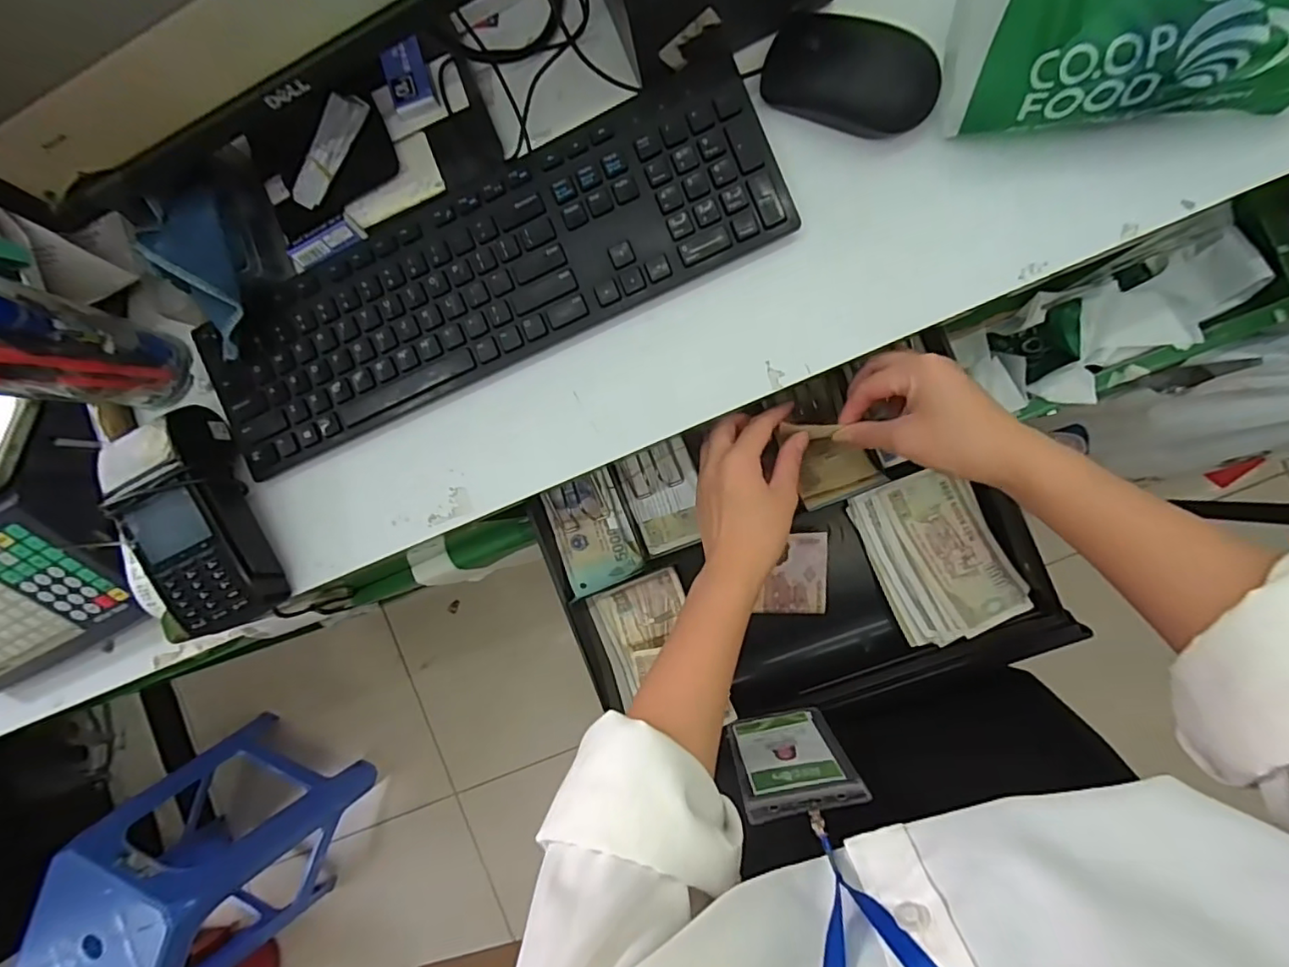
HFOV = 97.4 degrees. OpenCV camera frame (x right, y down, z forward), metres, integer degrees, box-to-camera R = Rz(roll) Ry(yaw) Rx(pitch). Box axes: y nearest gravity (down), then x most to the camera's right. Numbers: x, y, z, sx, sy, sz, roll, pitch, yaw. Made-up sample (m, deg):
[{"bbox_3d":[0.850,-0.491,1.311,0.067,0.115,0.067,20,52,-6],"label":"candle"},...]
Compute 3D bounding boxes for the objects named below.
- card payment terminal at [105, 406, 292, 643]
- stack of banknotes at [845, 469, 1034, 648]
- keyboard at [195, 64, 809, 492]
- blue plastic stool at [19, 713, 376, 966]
[{"bbox_3d":[-0.337,0.032,0.414,0.084,0.044,0.156,-19,87,9],"label":"card payment terminal"},{"bbox_3d":[0.230,0.054,0.446,0.093,0.026,0.124,-23,86,8],"label":"stack of banknotes"},{"bbox_3d":[-0.117,-0.142,0.399,0.426,0.021,0.123,-22,86,8],"label":"keyboard"},{"bbox_3d":[-0.883,0.762,1.153,0.363,0.424,0.378,23,93,9],"label":"blue plastic stool"}]

